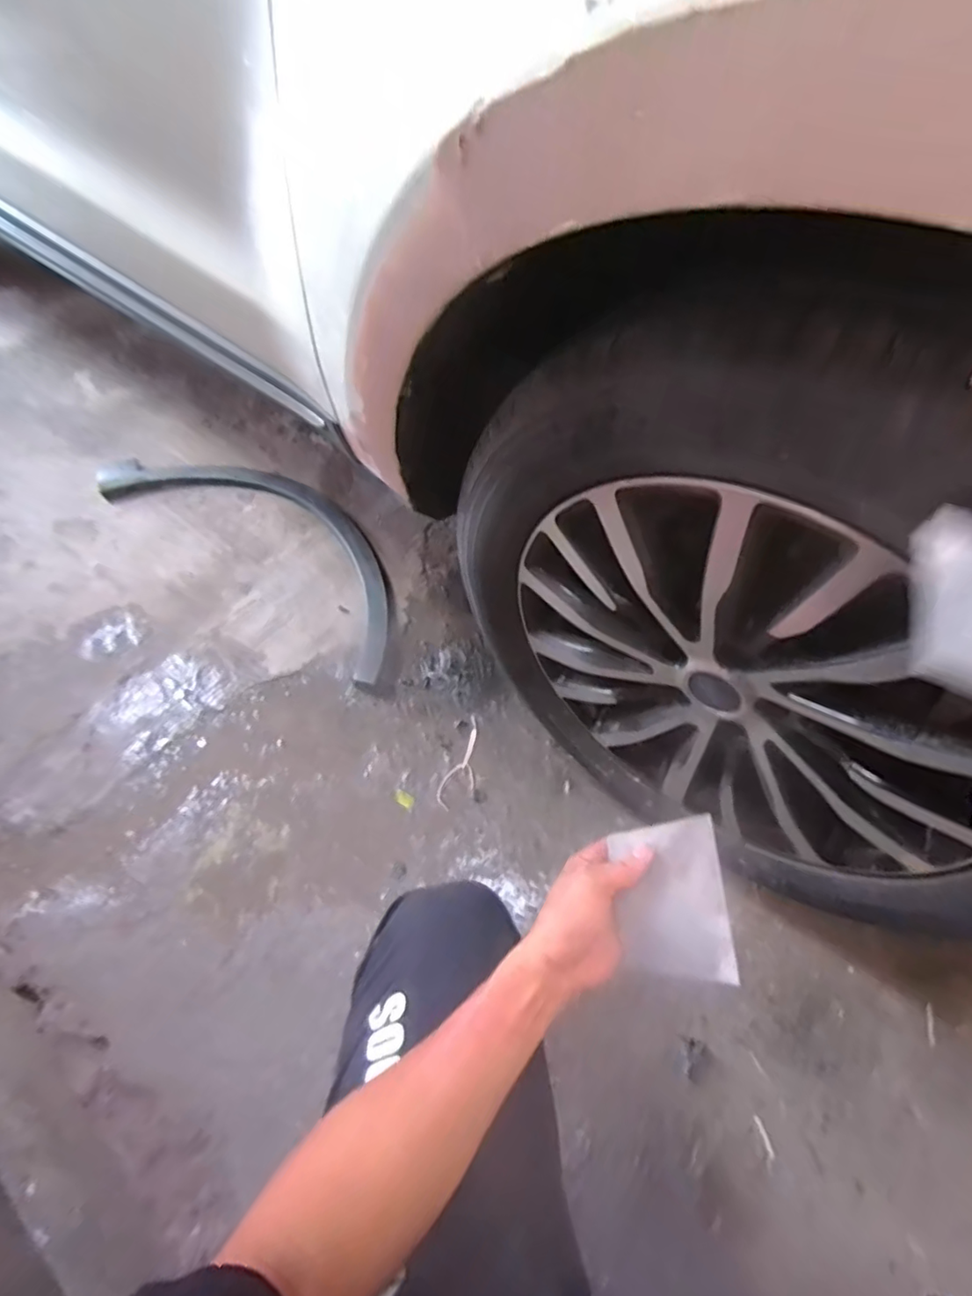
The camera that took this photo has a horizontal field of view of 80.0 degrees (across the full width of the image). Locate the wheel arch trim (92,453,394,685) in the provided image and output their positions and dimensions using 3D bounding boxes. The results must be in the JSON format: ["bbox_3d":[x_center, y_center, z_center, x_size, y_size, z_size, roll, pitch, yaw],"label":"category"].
[{"bbox_3d":[-0.442,-0.238,1.137,0.778,0.106,0.267,31,68,19],"label":"wheel arch trim"}]

